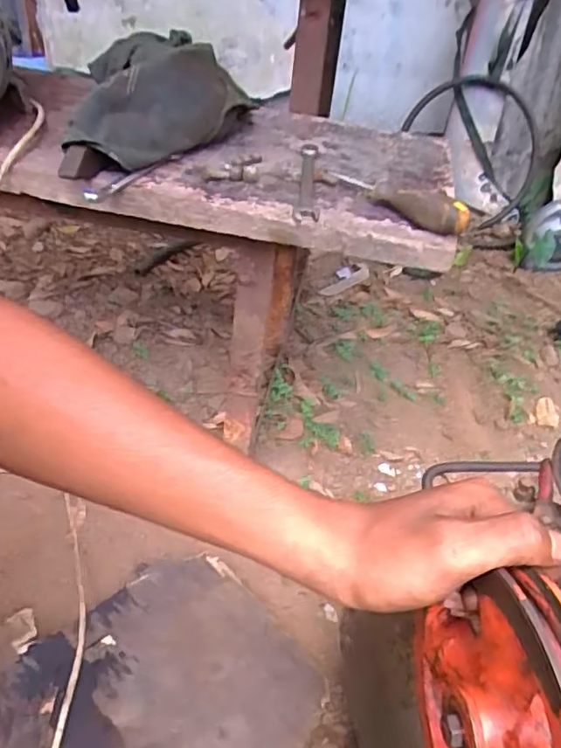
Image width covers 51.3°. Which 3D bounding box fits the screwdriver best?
[{"bbox_3d":[0.104,-0.167,0.534,0.025,0.029,0.150,-24,50,-32],"label":"screwdriver"}]

